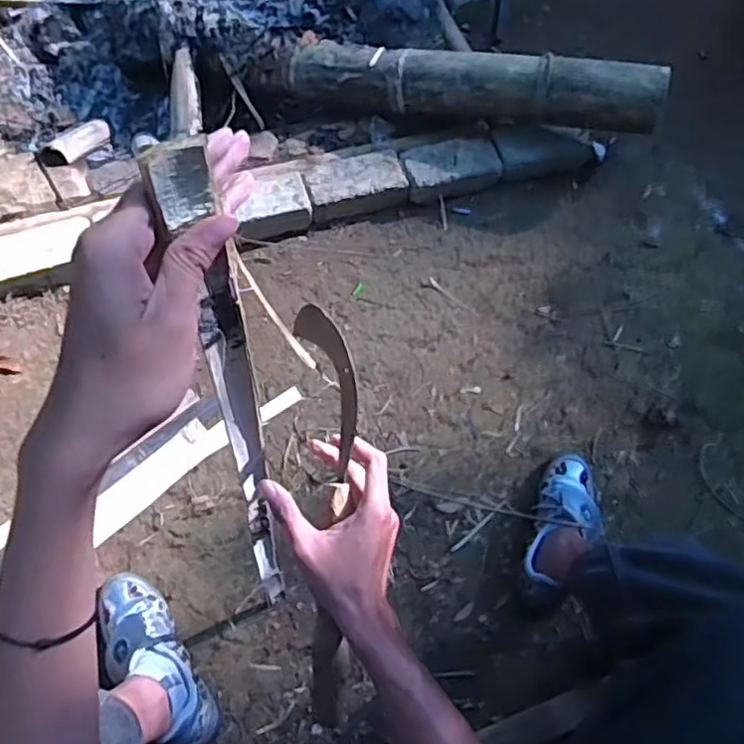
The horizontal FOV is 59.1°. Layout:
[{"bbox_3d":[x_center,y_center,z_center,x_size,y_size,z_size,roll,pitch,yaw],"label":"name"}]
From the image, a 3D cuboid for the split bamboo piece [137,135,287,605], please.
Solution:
[{"bbox_3d":[-0.110,0.118,0.622,0.032,0.828,0.010,-32,67,-21],"label":"split bamboo piece"}]

